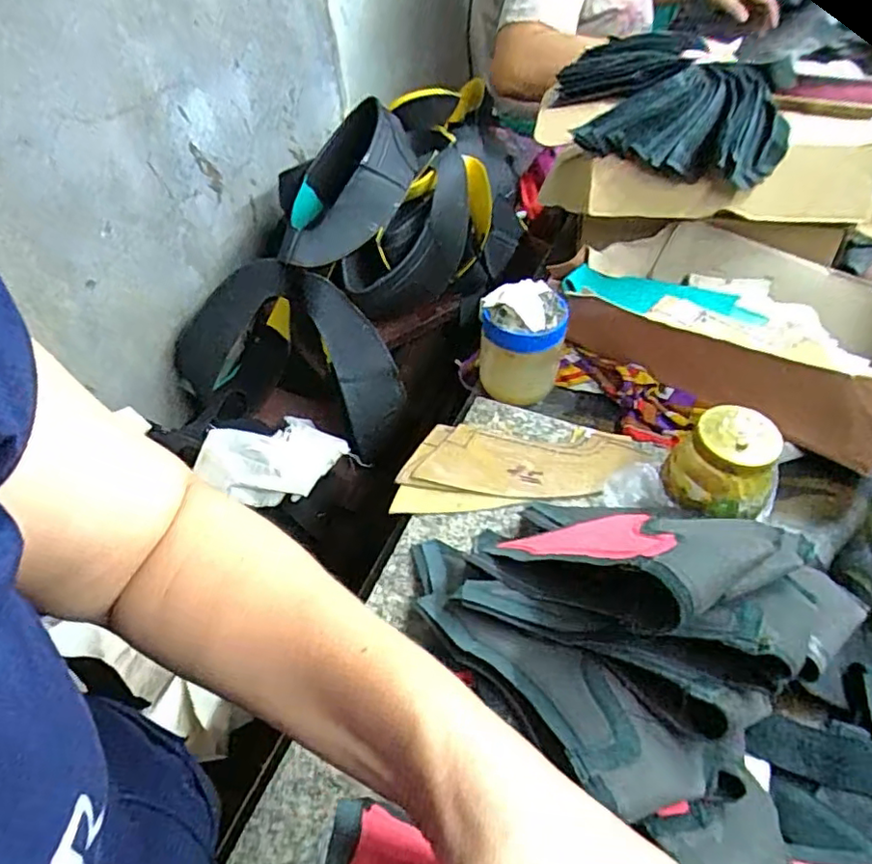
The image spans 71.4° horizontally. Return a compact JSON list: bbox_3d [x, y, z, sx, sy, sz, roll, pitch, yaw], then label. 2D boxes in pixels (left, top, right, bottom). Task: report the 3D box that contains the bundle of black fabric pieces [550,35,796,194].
[{"bbox_3d":[0.238,-0.349,0.628,0.212,0.074,0.205,7,50,10],"label":"bundle of black fabric pieces"}]

